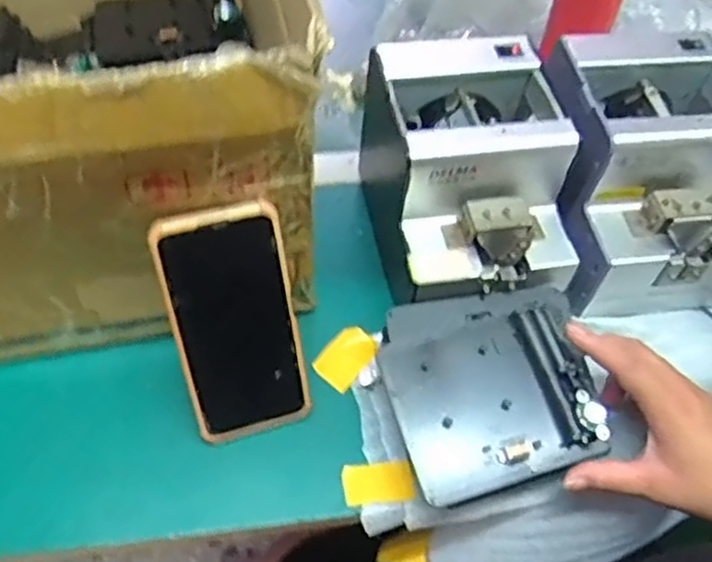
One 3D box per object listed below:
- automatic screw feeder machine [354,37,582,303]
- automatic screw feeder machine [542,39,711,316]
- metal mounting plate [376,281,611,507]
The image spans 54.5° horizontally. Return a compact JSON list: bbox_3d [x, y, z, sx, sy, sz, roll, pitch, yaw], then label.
[{"bbox_3d":[0.084,-0.079,0.527,0.126,0.125,0.180,-7,56,-10],"label":"automatic screw feeder machine"},{"bbox_3d":[0.222,-0.082,0.541,0.148,0.131,0.175,-4,56,-7],"label":"automatic screw feeder machine"},{"bbox_3d":[0.094,0.071,0.479,0.139,0.046,0.130,-11,57,-12],"label":"metal mounting plate"}]

